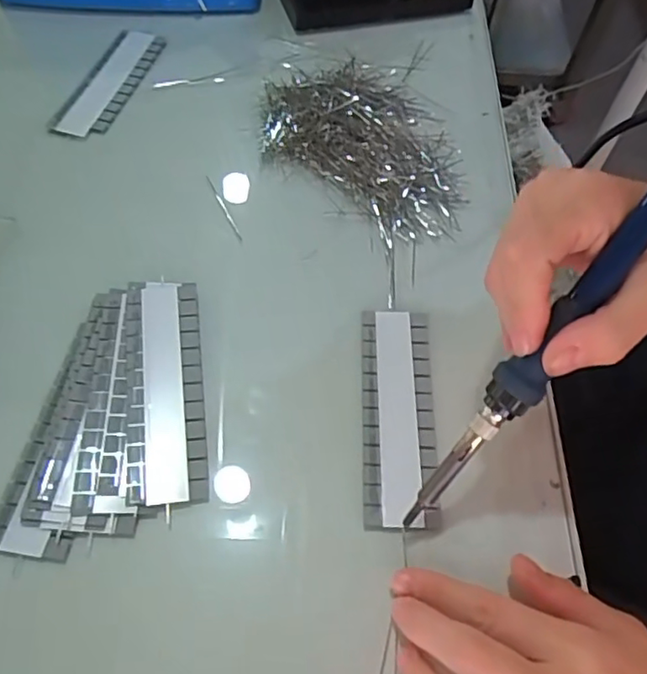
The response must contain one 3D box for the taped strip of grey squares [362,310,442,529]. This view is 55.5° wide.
[{"bbox_3d":[0.040,0.039,0.332,0.038,0.005,0.126,3,58,-2],"label":"taped strip of grey squares"}]

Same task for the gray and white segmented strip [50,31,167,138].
[{"bbox_3d":[-0.160,-0.190,0.461,0.043,0.006,0.126,14,58,5],"label":"gray and white segmented strip"}]

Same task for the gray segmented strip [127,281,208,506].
[{"bbox_3d":[-0.085,0.025,0.328,0.038,0.008,0.127,-6,59,-8],"label":"gray segmented strip"}]

